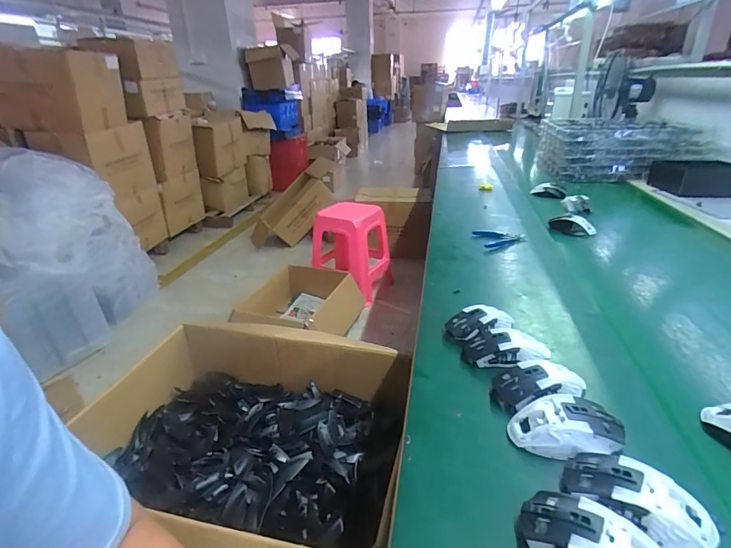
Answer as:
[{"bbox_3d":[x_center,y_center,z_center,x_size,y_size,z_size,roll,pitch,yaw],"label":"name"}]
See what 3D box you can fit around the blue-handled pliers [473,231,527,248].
[{"bbox_3d":[0.332,-0.091,1.003,0.104,0.020,0.123,-3,25,-1],"label":"blue-handled pliers"}]

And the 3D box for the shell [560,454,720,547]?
[{"bbox_3d":[0.243,0.201,0.365,0.115,0.035,0.055,16,31,34],"label":"shell"}]

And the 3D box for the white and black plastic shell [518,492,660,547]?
[{"bbox_3d":[0.189,0.223,0.332,0.115,0.035,0.057,15,31,32],"label":"white and black plastic shell"}]

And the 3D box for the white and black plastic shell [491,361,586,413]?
[{"bbox_3d":[0.219,0.138,0.506,0.114,0.039,0.069,-6,26,-9],"label":"white and black plastic shell"}]

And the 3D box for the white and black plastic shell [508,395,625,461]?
[{"bbox_3d":[0.219,0.170,0.442,0.114,0.041,0.065,1,26,6],"label":"white and black plastic shell"}]

